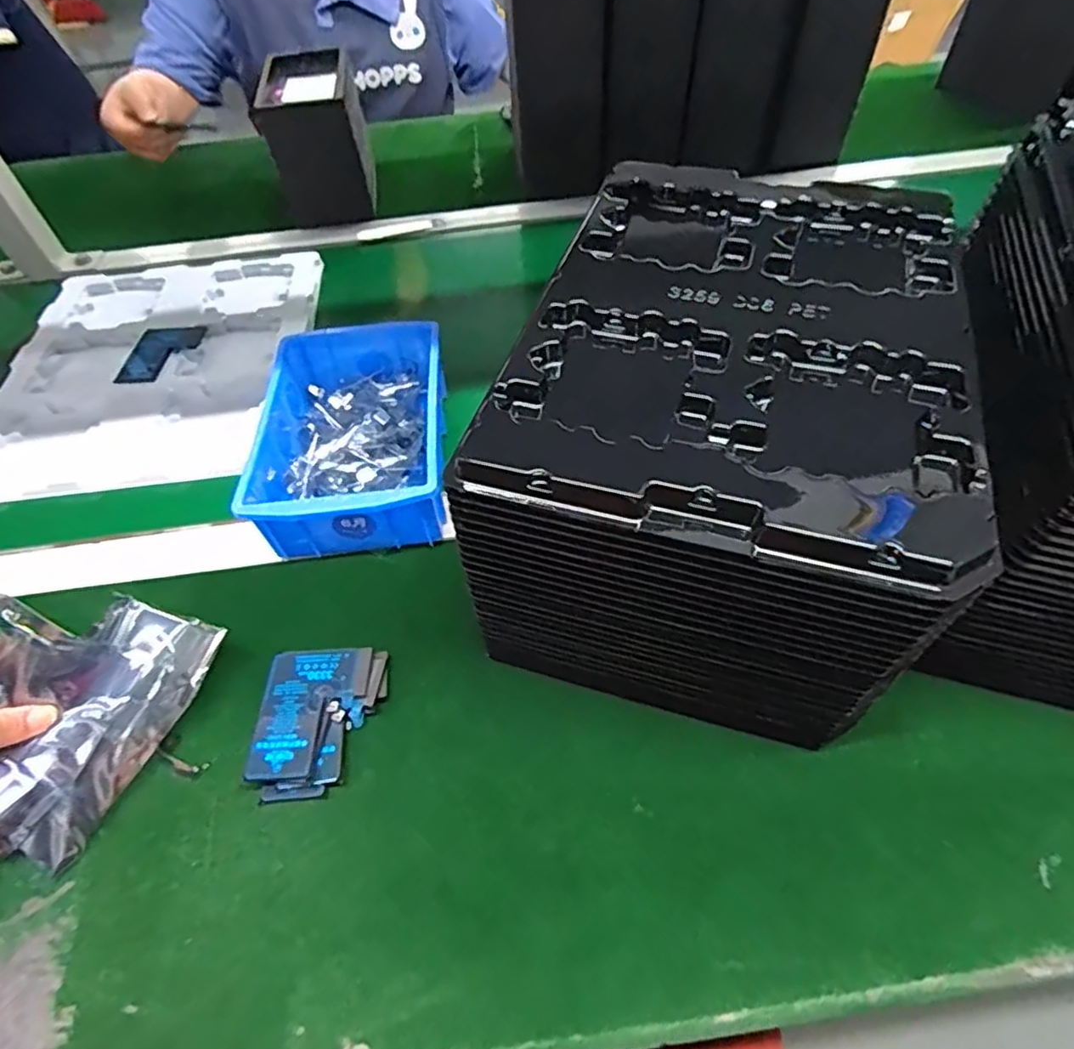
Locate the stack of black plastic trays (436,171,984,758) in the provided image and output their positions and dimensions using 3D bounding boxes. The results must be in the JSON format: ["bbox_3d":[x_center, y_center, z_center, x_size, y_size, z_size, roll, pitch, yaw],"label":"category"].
[{"bbox_3d":[0.109,-0.052,0.375,0.204,0.177,0.286,15,55,14],"label":"stack of black plastic trays"}]

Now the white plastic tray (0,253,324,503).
[{"bbox_3d":[-0.362,-0.166,0.595,0.267,0.019,0.325,-7,54,0],"label":"white plastic tray"}]

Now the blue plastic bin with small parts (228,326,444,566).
[{"bbox_3d":[-0.137,-0.073,0.478,0.131,0.064,0.205,-4,53,1],"label":"blue plastic bin with small parts"}]

